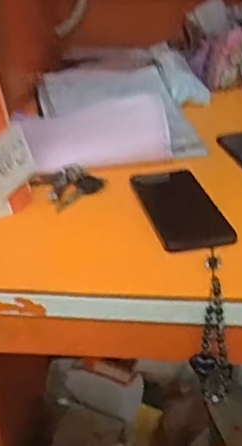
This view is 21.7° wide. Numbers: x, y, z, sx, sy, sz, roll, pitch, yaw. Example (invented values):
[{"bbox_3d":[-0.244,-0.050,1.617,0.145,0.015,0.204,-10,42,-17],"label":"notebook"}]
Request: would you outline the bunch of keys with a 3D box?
[{"bbox_3d":[-0.062,-0.052,0.751,0.072,0.019,0.075,-20,35,-27],"label":"bunch of keys"}]

